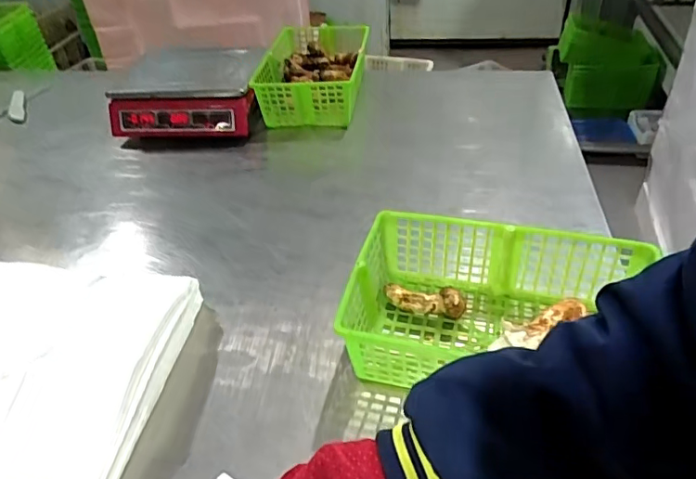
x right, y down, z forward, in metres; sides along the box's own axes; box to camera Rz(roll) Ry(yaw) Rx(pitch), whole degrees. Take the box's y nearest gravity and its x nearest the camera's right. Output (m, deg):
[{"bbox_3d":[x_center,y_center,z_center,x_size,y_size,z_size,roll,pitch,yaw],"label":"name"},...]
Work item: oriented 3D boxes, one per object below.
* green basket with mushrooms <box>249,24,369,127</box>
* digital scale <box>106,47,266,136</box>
[{"bbox_3d":[-0.078,-0.382,1.234,0.237,0.119,0.361,-1,40,4],"label":"green basket with mushrooms"},{"bbox_3d":[-0.347,-0.317,1.164,0.306,0.136,0.212,0,41,6],"label":"digital scale"}]

